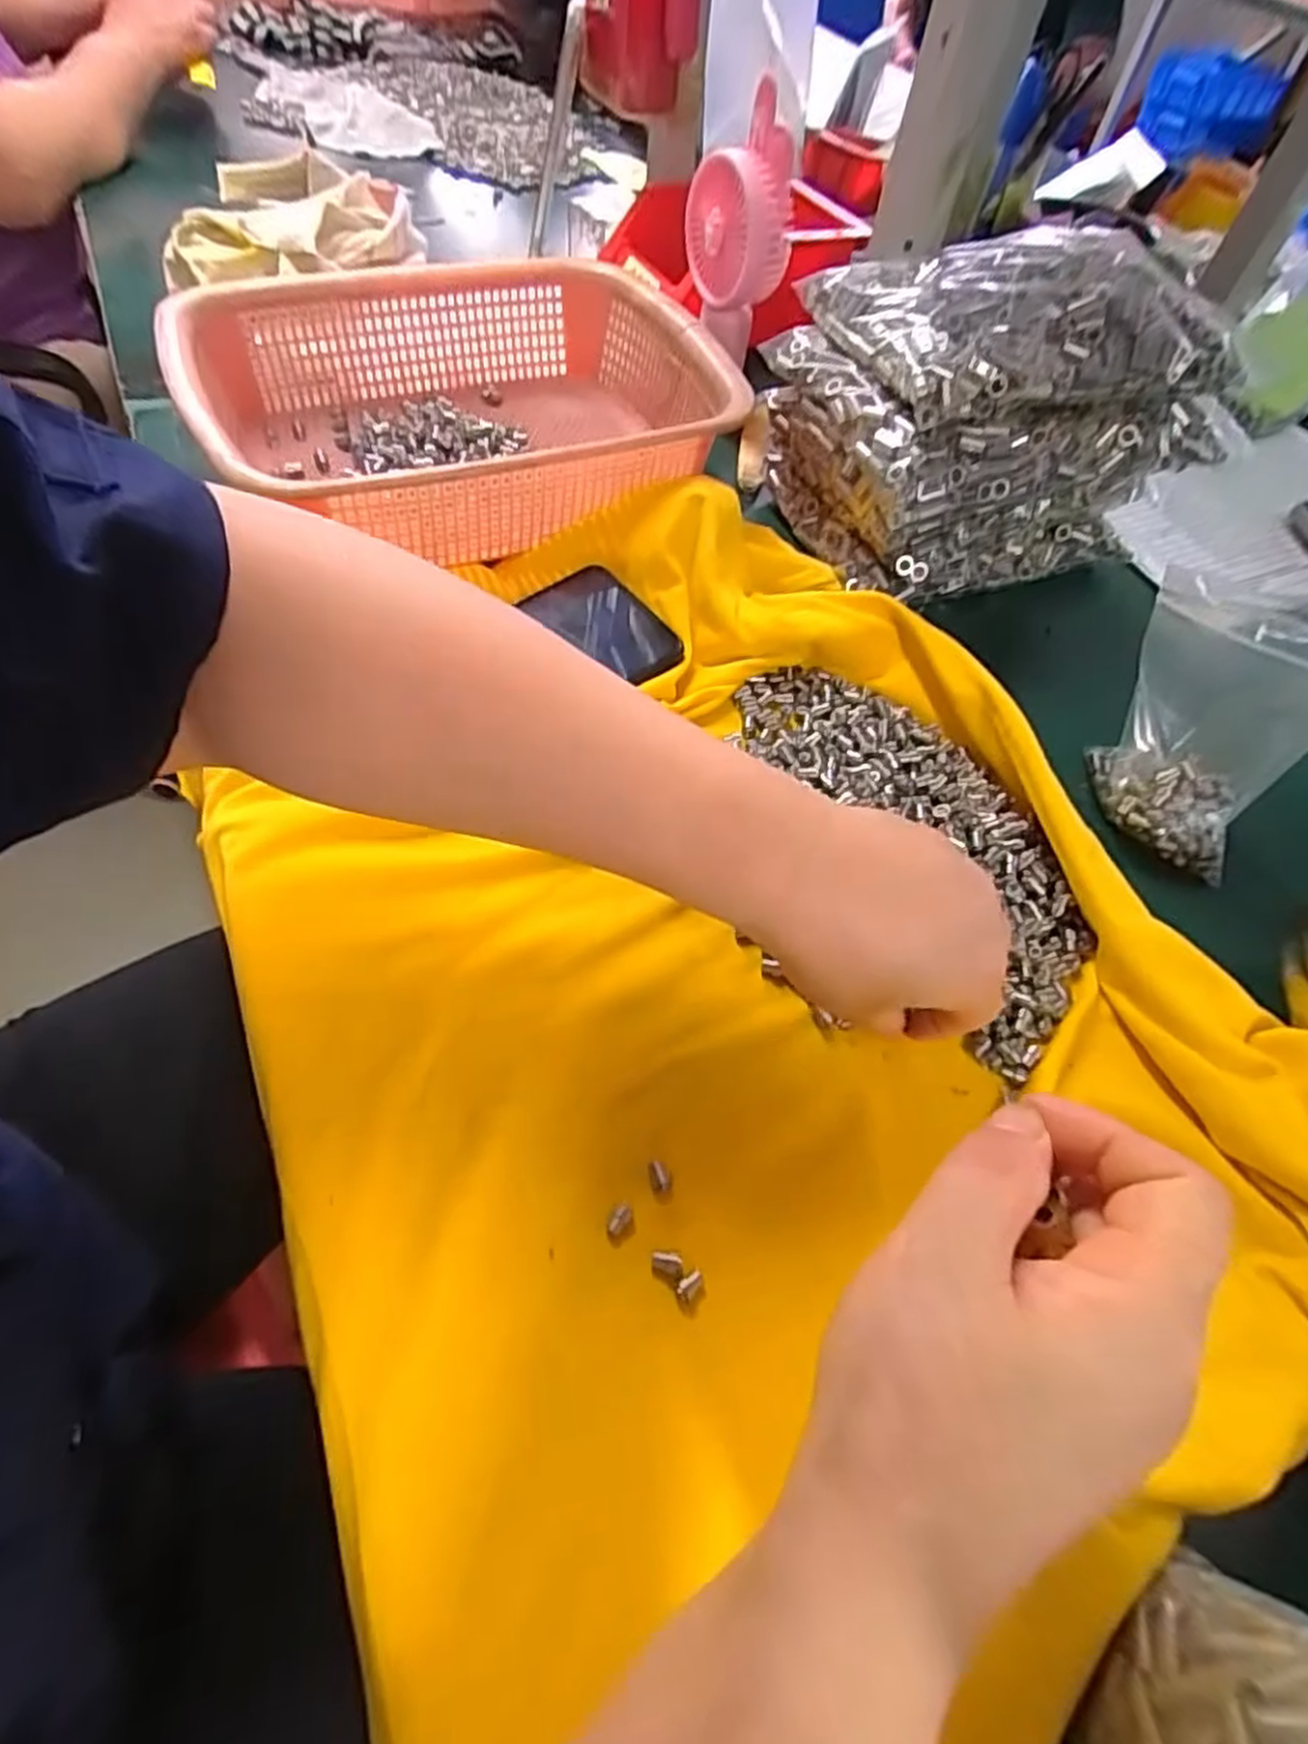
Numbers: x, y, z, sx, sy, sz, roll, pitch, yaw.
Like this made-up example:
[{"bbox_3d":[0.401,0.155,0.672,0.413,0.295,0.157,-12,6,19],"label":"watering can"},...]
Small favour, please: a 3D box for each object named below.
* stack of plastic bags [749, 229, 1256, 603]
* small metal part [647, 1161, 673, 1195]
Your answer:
[{"bbox_3d":[0.191,-0.271,0.450,0.208,0.133,0.157,-14,61,-18],"label":"stack of plastic bags"},{"bbox_3d":[0.002,0.108,0.272,0.008,0.006,0.011,-11,59,-13],"label":"small metal part"}]

